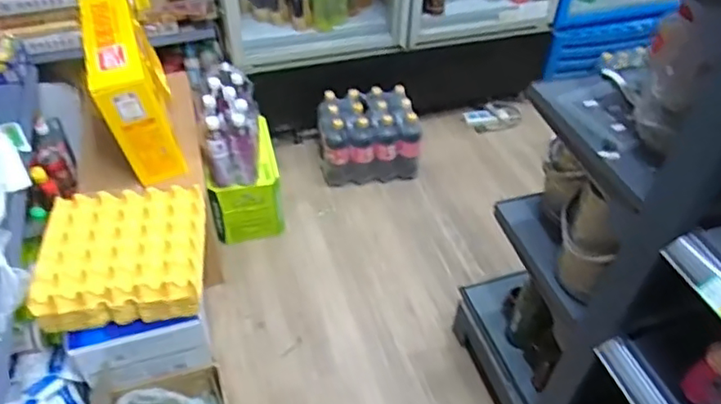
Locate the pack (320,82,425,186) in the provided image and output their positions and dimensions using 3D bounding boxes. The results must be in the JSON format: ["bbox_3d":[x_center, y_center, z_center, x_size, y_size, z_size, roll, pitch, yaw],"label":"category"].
[{"bbox_3d":[0.021,-0.217,1.915,0.315,0.221,0.228,-8,46,-11],"label":"pack"}]

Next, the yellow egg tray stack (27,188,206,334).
[{"bbox_3d":[-0.461,0.100,1.137,0.296,0.075,0.282,-6,45,-8],"label":"yellow egg tray stack"}]

